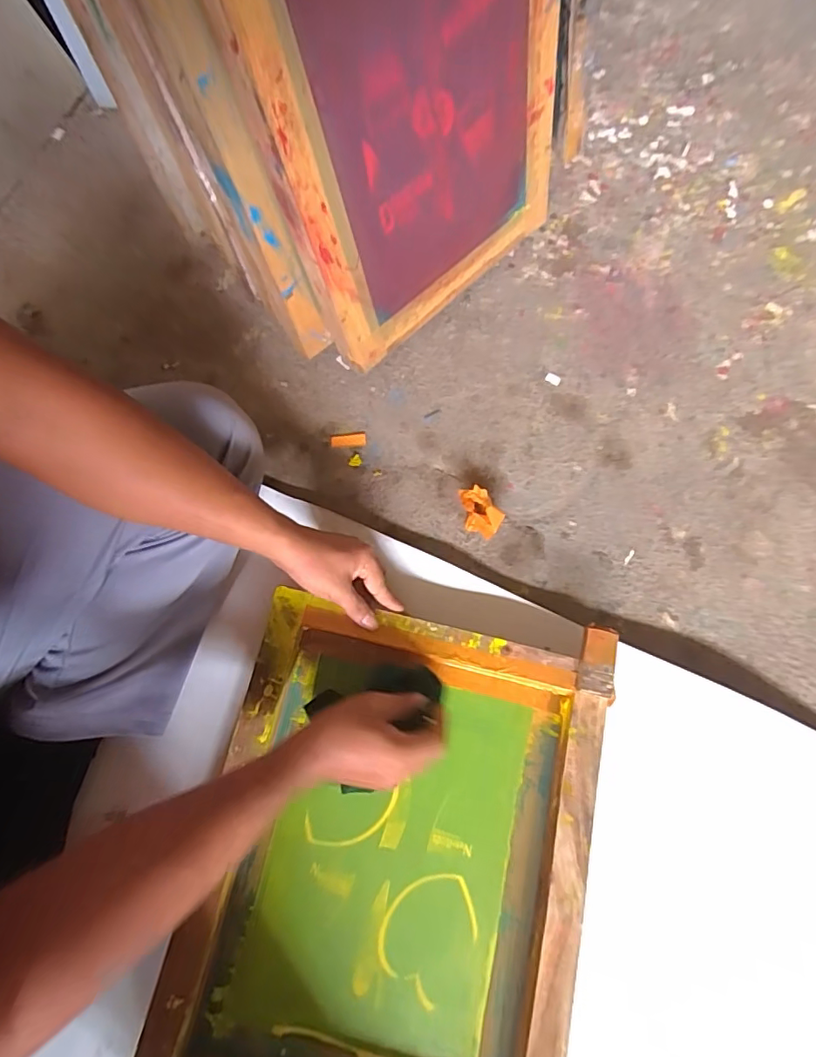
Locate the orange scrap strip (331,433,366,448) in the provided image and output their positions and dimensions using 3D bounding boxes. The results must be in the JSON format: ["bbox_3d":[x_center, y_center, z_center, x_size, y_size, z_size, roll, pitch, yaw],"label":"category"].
[{"bbox_3d":[-0.078,-0.115,0.687,0.046,0.005,0.018,-5,75,-1],"label":"orange scrap strip"}]

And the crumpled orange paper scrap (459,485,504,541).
[{"bbox_3d":[0.088,-0.019,0.657,0.040,0.031,0.064,-34,77,-8],"label":"crumpled orange paper scrap"}]

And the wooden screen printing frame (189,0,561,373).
[{"bbox_3d":[0.020,-0.444,0.528,0.389,0.487,0.045,-40,63,-10],"label":"wooden screen printing frame"}]

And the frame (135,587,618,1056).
[{"bbox_3d":[-0.012,0.324,0.521,0.366,0.069,0.458,12,75,4],"label":"frame"}]

